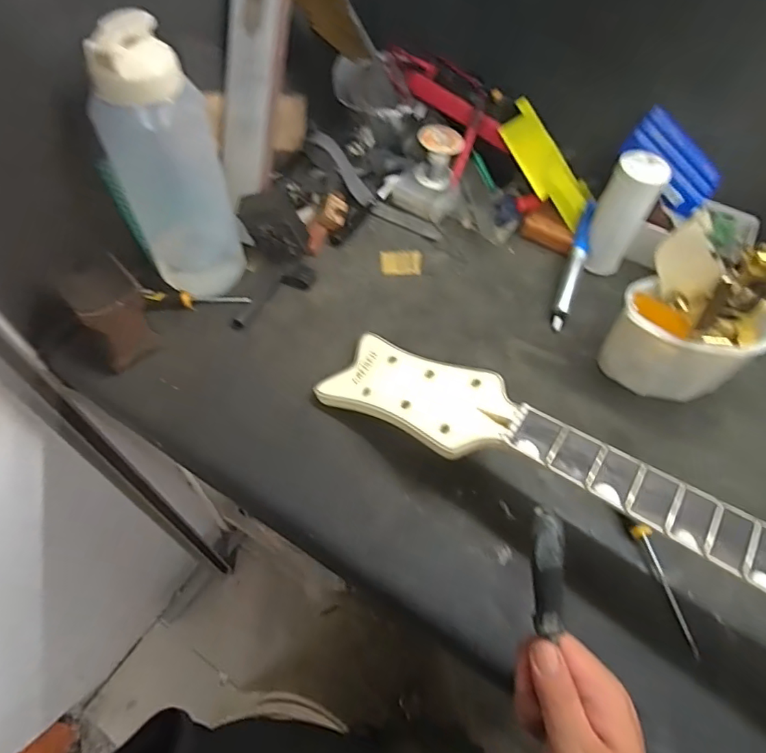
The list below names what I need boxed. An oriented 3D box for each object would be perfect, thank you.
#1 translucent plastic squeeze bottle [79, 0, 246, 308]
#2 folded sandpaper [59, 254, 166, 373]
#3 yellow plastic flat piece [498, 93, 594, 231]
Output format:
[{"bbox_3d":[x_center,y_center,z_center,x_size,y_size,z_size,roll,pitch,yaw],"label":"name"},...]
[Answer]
[{"bbox_3d":[-0.207,-0.194,0.503,0.070,0.260,0.083,35,62,20],"label":"translucent plastic squeeze bottle"},{"bbox_3d":[-0.267,-0.062,0.509,0.060,0.086,0.058,-37,64,-23],"label":"folded sandpaper"},{"bbox_3d":[0.202,-0.261,0.634,0.061,0.011,0.159,-39,95,-6],"label":"yellow plastic flat piece"}]

